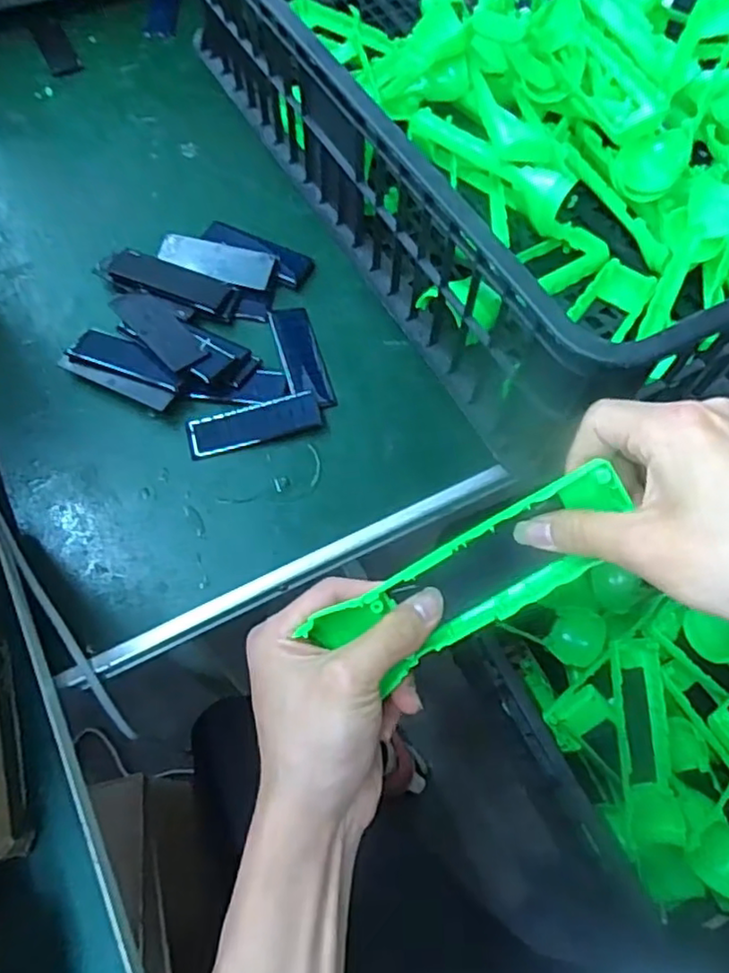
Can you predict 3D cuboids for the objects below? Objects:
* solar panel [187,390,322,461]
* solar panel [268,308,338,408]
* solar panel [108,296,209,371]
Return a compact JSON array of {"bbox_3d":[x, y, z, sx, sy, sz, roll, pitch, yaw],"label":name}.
[{"bbox_3d":[-0.076,-0.043,0.446,0.090,0.005,0.029,-17,76,-5],"label":"solar panel"},{"bbox_3d":[-0.046,-0.096,0.476,0.031,0.004,0.094,-11,62,-13],"label":"solar panel"},{"bbox_3d":[-0.148,-0.115,0.465,0.030,0.004,0.091,-39,64,-18],"label":"solar panel"}]

